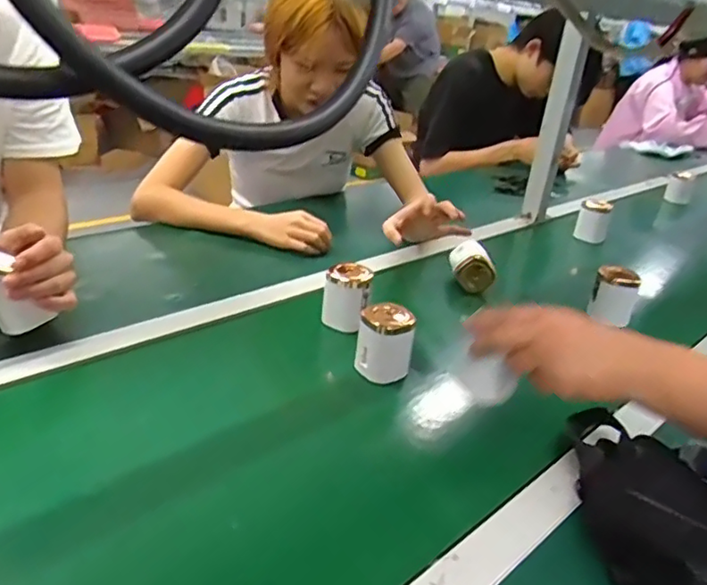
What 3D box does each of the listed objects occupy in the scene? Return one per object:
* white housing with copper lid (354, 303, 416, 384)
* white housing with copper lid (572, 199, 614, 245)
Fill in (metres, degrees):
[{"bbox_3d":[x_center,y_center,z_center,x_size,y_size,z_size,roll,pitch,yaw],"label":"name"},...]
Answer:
[{"bbox_3d":[0.036,0.055,0.683,0.060,0.075,0.054,10,25,5],"label":"white housing with copper lid"},{"bbox_3d":[0.469,-0.141,1.195,0.064,0.078,0.057,15,26,16],"label":"white housing with copper lid"}]

